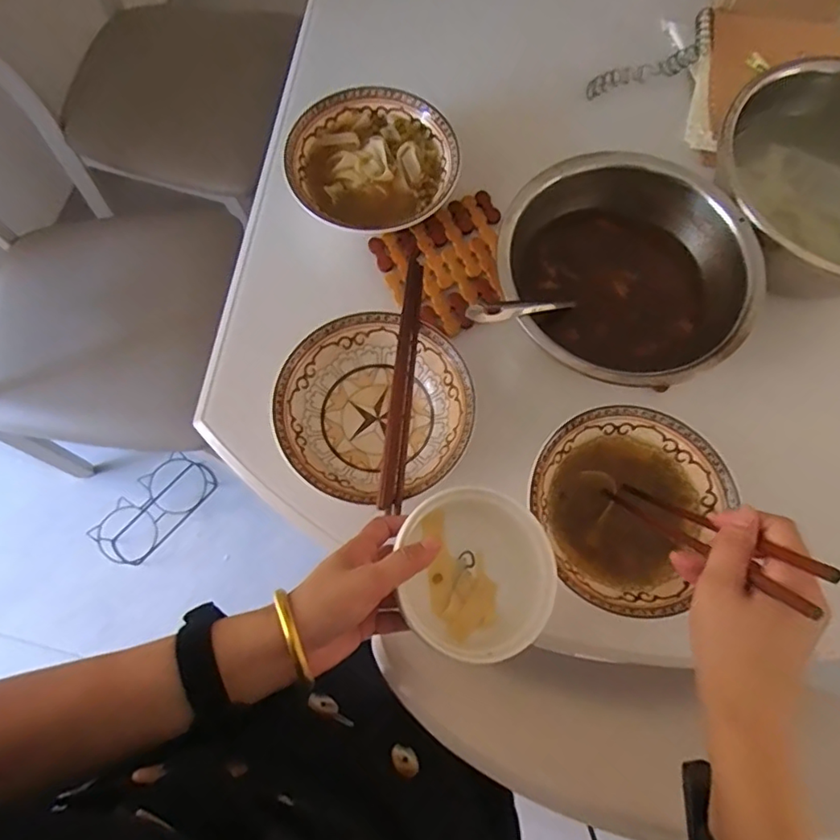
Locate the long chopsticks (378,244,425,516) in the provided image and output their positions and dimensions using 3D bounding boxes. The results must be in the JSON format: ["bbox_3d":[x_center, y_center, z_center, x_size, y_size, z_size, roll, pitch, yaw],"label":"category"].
[{"bbox_3d":[-0.014,-0.042,0.505,0.019,0.013,0.238,6,73,2],"label":"long chopsticks"}]

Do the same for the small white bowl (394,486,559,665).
[{"bbox_3d":[0.040,0.110,0.409,0.113,0.056,0.113,0,74,0],"label":"small white bowl"}]

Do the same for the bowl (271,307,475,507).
[{"bbox_3d":[-0.041,-0.007,0.525,0.172,0.053,0.172,0,74,0],"label":"bowl"}]

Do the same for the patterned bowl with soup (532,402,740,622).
[{"bbox_3d":[0.176,0.073,0.497,0.155,0.034,0.173,30,76,8],"label":"patterned bowl with soup"}]

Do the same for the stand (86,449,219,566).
[{"bbox_3d":[-0.590,0.201,1.246,0.115,0.074,0.278,41,78,11],"label":"stand"}]

